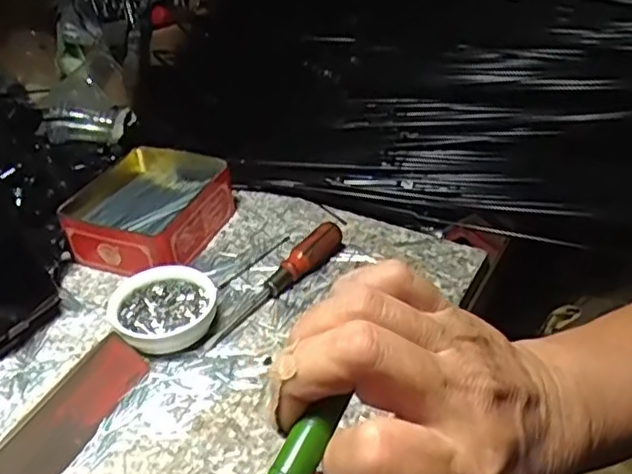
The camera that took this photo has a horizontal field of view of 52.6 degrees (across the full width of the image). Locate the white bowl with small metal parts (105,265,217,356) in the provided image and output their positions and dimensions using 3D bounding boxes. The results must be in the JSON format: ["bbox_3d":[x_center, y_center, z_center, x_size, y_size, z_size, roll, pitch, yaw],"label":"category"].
[{"bbox_3d":[-0.106,0.053,0.448,0.072,0.025,0.068,-2,36,1],"label":"white bowl with small metal parts"}]

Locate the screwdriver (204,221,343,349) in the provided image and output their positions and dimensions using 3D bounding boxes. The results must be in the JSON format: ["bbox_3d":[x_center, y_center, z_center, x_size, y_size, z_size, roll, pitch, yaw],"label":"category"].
[{"bbox_3d":[-0.027,0.033,0.475,0.020,0.025,0.140,23,44,31],"label":"screwdriver"}]

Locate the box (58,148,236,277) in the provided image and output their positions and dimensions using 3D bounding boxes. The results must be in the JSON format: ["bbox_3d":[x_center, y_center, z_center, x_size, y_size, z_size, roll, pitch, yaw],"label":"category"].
[{"bbox_3d":[-0.139,-0.023,0.539,0.106,0.043,0.126,11,39,18],"label":"box"}]

